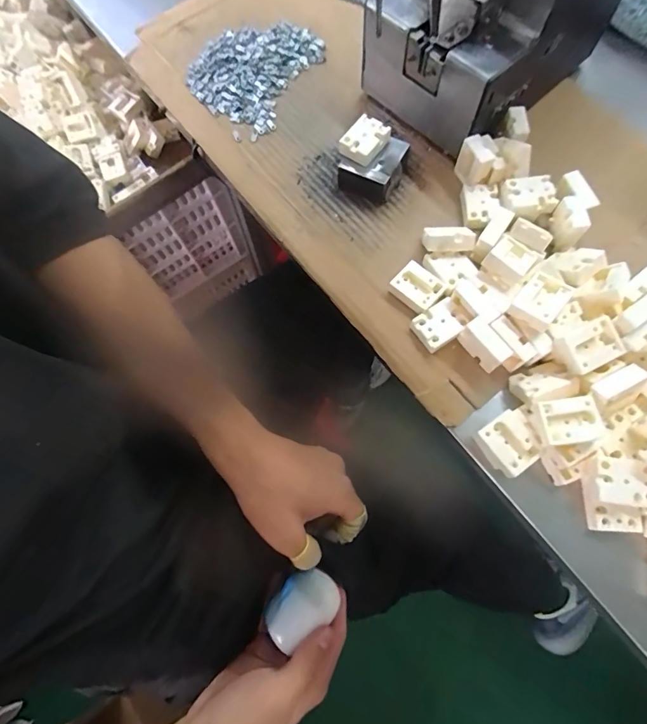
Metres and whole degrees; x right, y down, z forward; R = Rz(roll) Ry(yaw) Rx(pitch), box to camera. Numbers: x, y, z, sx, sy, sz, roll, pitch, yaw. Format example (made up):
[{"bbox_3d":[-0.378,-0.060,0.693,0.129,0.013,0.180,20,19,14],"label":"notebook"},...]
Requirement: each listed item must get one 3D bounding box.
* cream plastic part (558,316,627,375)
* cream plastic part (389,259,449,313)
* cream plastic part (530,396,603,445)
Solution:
[{"bbox_3d":[0.179,-0.011,0.277,0.034,0.014,0.027,-25,72,-6],"label":"cream plastic part"},{"bbox_3d":[0.074,-0.058,0.326,0.036,0.015,0.029,41,78,15],"label":"cream plastic part"},{"bbox_3d":[0.156,0.039,0.269,0.038,0.022,0.027,-7,71,0],"label":"cream plastic part"}]

